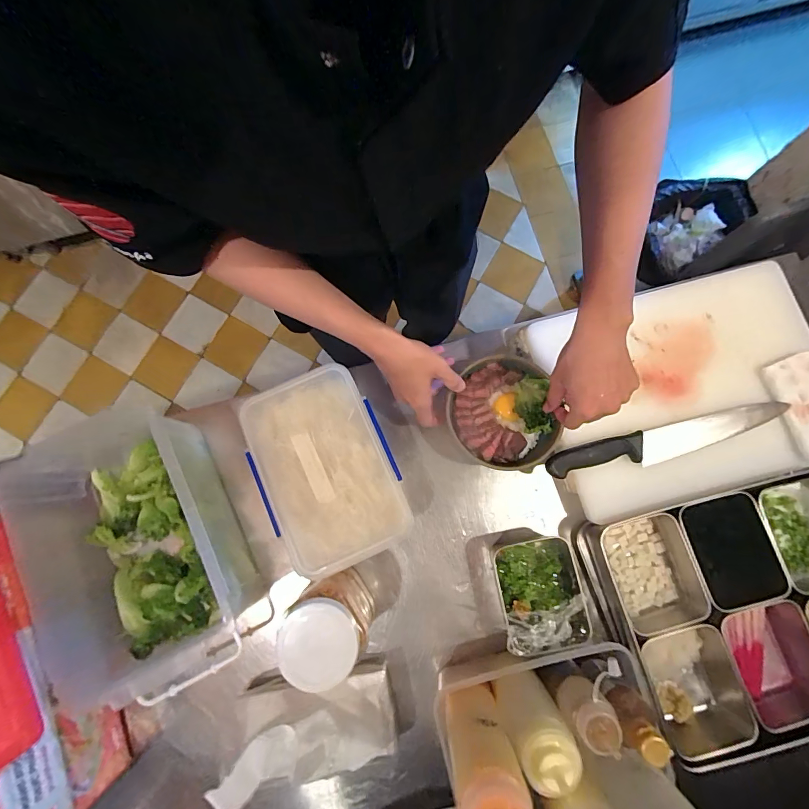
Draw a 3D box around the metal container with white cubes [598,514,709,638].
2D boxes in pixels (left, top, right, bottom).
[{"bbox_3d":[0.330,0.228,0.510,0.097,0.049,0.147,-16,80,-2],"label":"metal container with white cubes"}]

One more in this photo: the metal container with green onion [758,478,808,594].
[{"bbox_3d":[0.537,0.180,0.521,0.113,0.056,0.146,-11,80,-1],"label":"metal container with green onion"}]

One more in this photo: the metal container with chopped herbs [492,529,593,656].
[{"bbox_3d":[0.178,0.249,0.514,0.112,0.062,0.136,-12,80,-1],"label":"metal container with chopped herbs"}]

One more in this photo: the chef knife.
[{"bbox_3d":[0.359,0.052,0.521,0.333,0.020,0.045,-14,80,-2],"label":"chef knife"}]

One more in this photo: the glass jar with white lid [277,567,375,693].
[{"bbox_3d":[-0.092,0.263,0.459,0.084,0.132,0.087,0,80,1],"label":"glass jar with white lid"}]

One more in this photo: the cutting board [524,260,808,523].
[{"bbox_3d":[0.410,-0.030,0.550,0.399,0.022,0.297,-15,80,-2],"label":"cutting board"}]

